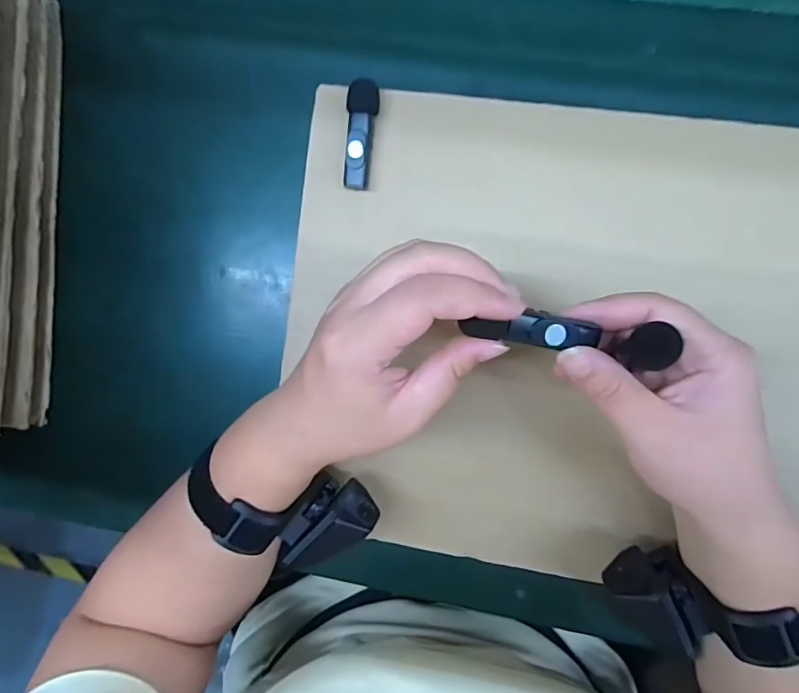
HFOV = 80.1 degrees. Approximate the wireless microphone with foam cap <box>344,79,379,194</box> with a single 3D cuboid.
[{"bbox_3d":[-0.024,-0.134,0.302,0.019,0.012,0.065,4,90,5],"label":"wireless microphone with foam cap"}]

